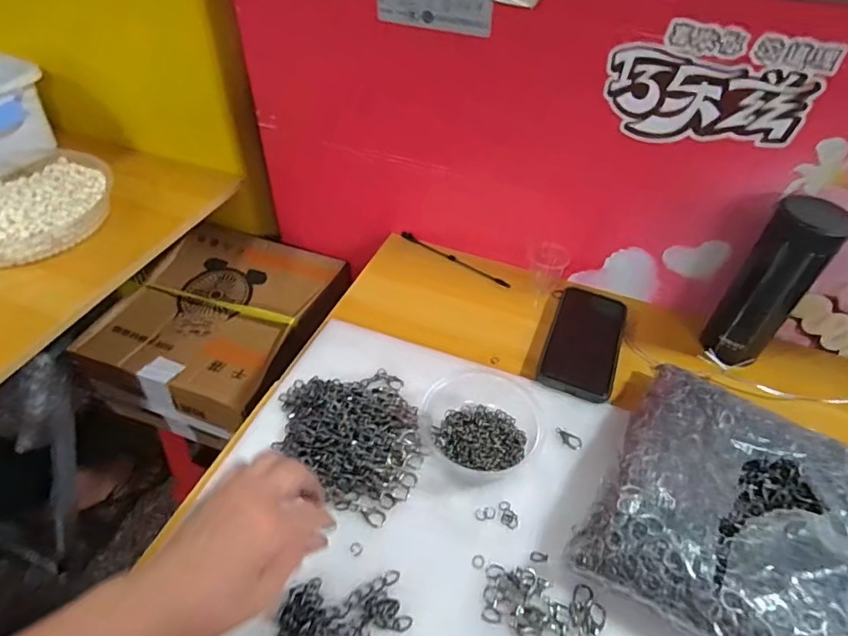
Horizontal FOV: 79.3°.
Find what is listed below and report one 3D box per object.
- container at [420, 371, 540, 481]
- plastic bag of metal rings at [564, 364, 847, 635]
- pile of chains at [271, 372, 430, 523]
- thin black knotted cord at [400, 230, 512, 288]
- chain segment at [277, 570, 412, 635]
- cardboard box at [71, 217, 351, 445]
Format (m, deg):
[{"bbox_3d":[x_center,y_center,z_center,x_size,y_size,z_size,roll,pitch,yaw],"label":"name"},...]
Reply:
[{"bbox_3d":[0.057,0.099,0.515,0.110,0.028,0.119,2,46,-2],"label":"container"},{"bbox_3d":[0.274,0.157,0.424,0.217,0.045,0.237,29,58,20],"label":"plastic bag of metal rings"},{"bbox_3d":[-0.065,0.101,0.498,0.163,0.022,0.131,33,53,26],"label":"pile of chains"},{"bbox_3d":[0.044,-0.085,0.732,0.176,0.011,0.009,26,50,20],"label":"thin black knotted cord"},{"bbox_3d":[-0.059,0.227,0.393,0.081,0.013,0.085,32,52,25],"label":"chain segment"},{"bbox_3d":[-0.304,0.015,0.793,0.289,0.113,0.320,20,55,14],"label":"cardboard box"}]

